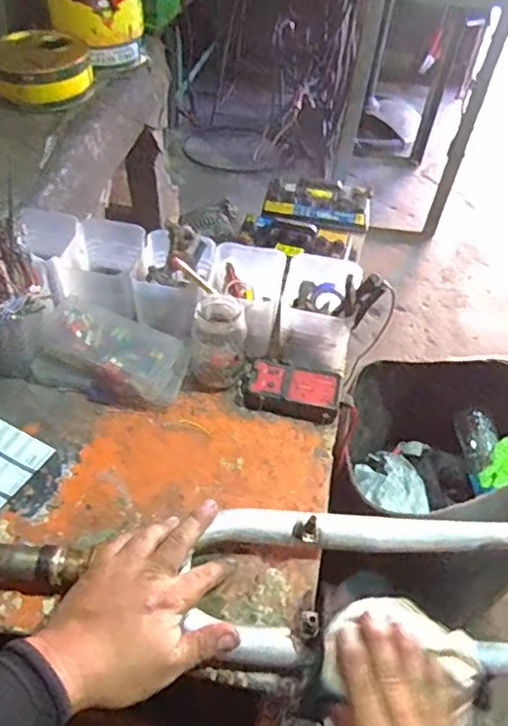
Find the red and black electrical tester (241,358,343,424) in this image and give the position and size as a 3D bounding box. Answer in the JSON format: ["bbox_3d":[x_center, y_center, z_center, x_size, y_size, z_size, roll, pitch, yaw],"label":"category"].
[{"bbox_3d":[0.042,0.031,0.703,0.111,0.022,0.060,12,49,6],"label":"red and black electrical tester"}]

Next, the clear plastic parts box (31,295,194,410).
[{"bbox_3d":[-0.164,-0.008,0.707,0.166,0.053,0.096,18,50,11],"label":"clear plastic parts box"}]

